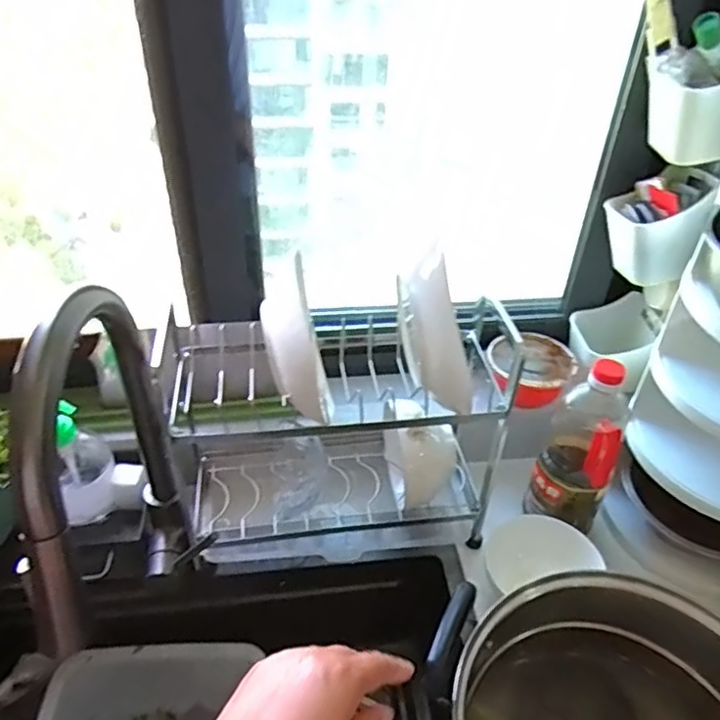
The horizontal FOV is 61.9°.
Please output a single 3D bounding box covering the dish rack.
[{"bbox_3d":[-0.023,0.083,0.688,0.348,0.241,0.153,-4,38,-5],"label":"dish rack"}]

